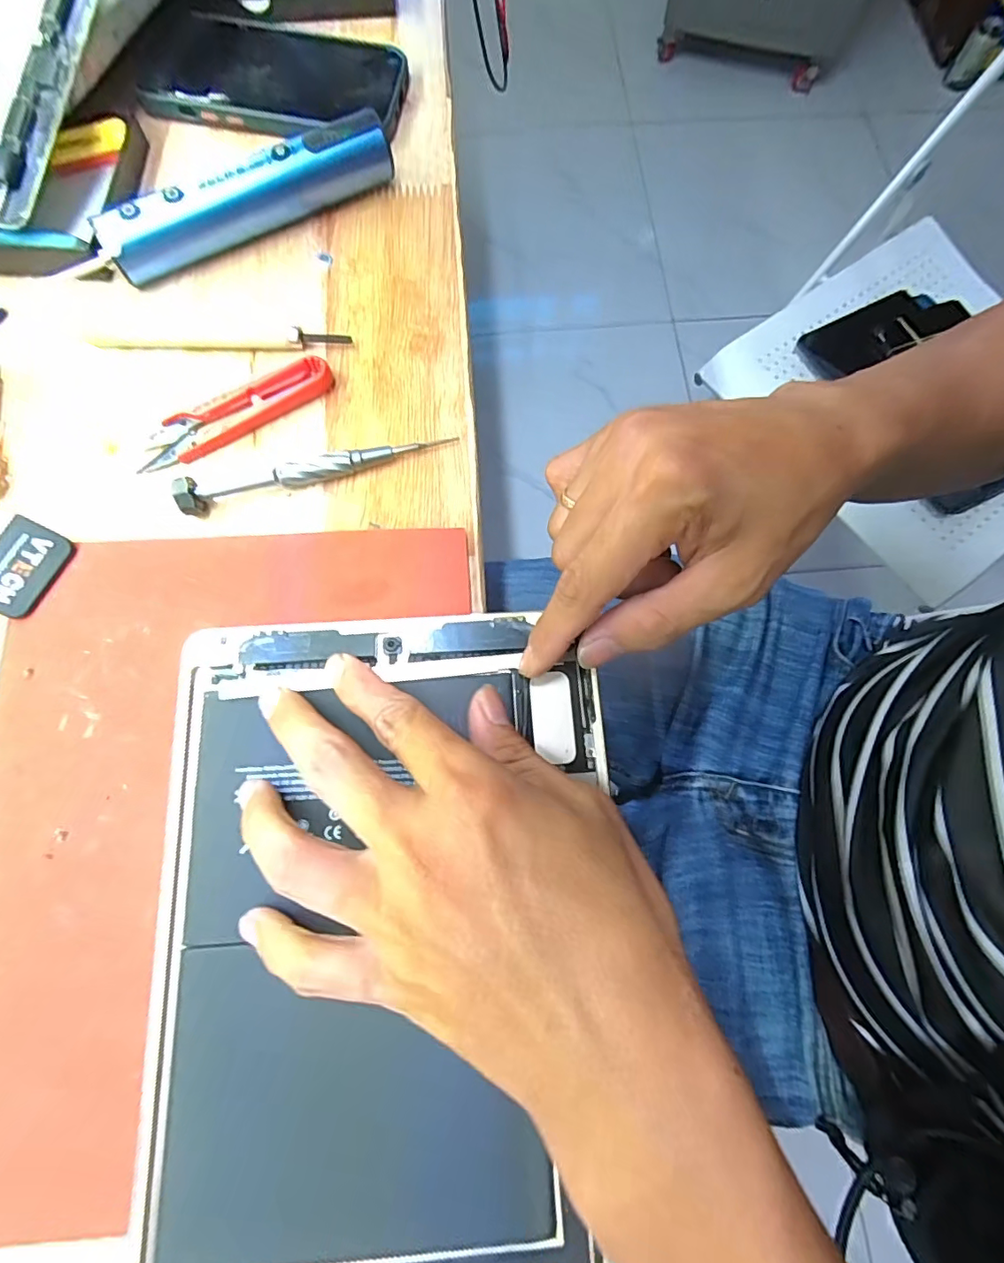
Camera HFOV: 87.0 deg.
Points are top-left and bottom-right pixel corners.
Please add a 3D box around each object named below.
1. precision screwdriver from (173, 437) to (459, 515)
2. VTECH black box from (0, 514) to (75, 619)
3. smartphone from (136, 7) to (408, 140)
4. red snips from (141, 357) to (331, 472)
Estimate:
[{"bbox_3d":[-0.084,-0.075,0.244,0.124,0.016,0.012,-16,76,-5],"label":"precision screwdriver"},{"bbox_3d":[-0.204,-0.027,0.224,0.026,0.009,0.039,32,74,-18],"label":"VTECH black box"},{"bbox_3d":[-0.131,-0.324,0.311,0.142,0.015,0.077,12,76,2],"label":"smartphone"},{"bbox_3d":[-0.126,-0.105,0.254,0.094,0.010,0.022,-28,78,-8],"label":"red snips"}]

